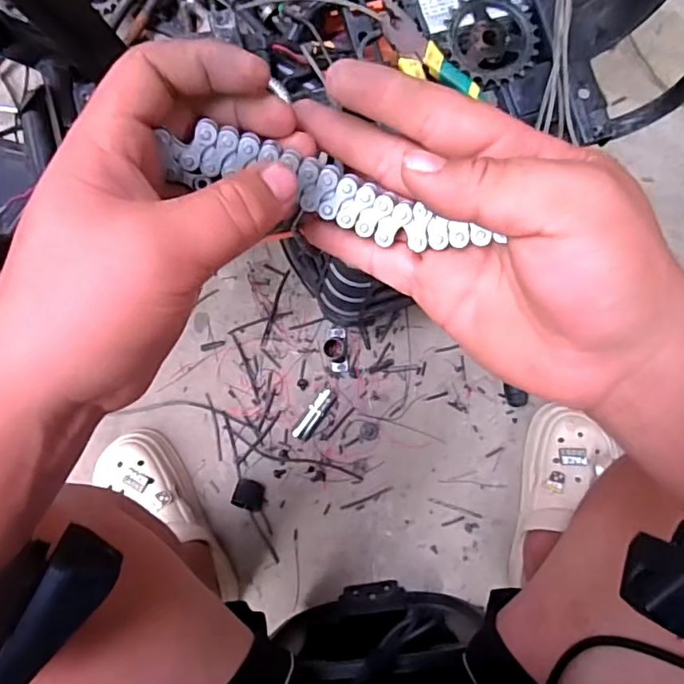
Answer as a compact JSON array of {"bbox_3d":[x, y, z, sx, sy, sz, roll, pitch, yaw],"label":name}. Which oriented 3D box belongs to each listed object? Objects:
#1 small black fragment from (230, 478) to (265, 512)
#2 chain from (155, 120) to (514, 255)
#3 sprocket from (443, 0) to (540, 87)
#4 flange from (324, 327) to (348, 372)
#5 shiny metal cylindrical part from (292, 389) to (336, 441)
[{"bbox_3d":[-0.127,0.210,0.761,0.040,0.023,0.039,20,85,3],"label":"small black fragment"},{"bbox_3d":[-0.005,-0.059,0.223,0.128,0.022,0.025,18,82,-1],"label":"chain"},{"bbox_3d":[0.139,-0.282,0.515,0.088,0.010,0.088,0,84,1],"label":"sprocket"},{"bbox_3d":[-0.008,0.011,0.787,0.034,0.014,0.062,-1,81,1],"label":"flange"},{"bbox_3d":[-0.038,0.102,0.776,0.022,0.016,0.078,36,86,4],"label":"shiny metal cylindrical part"}]

